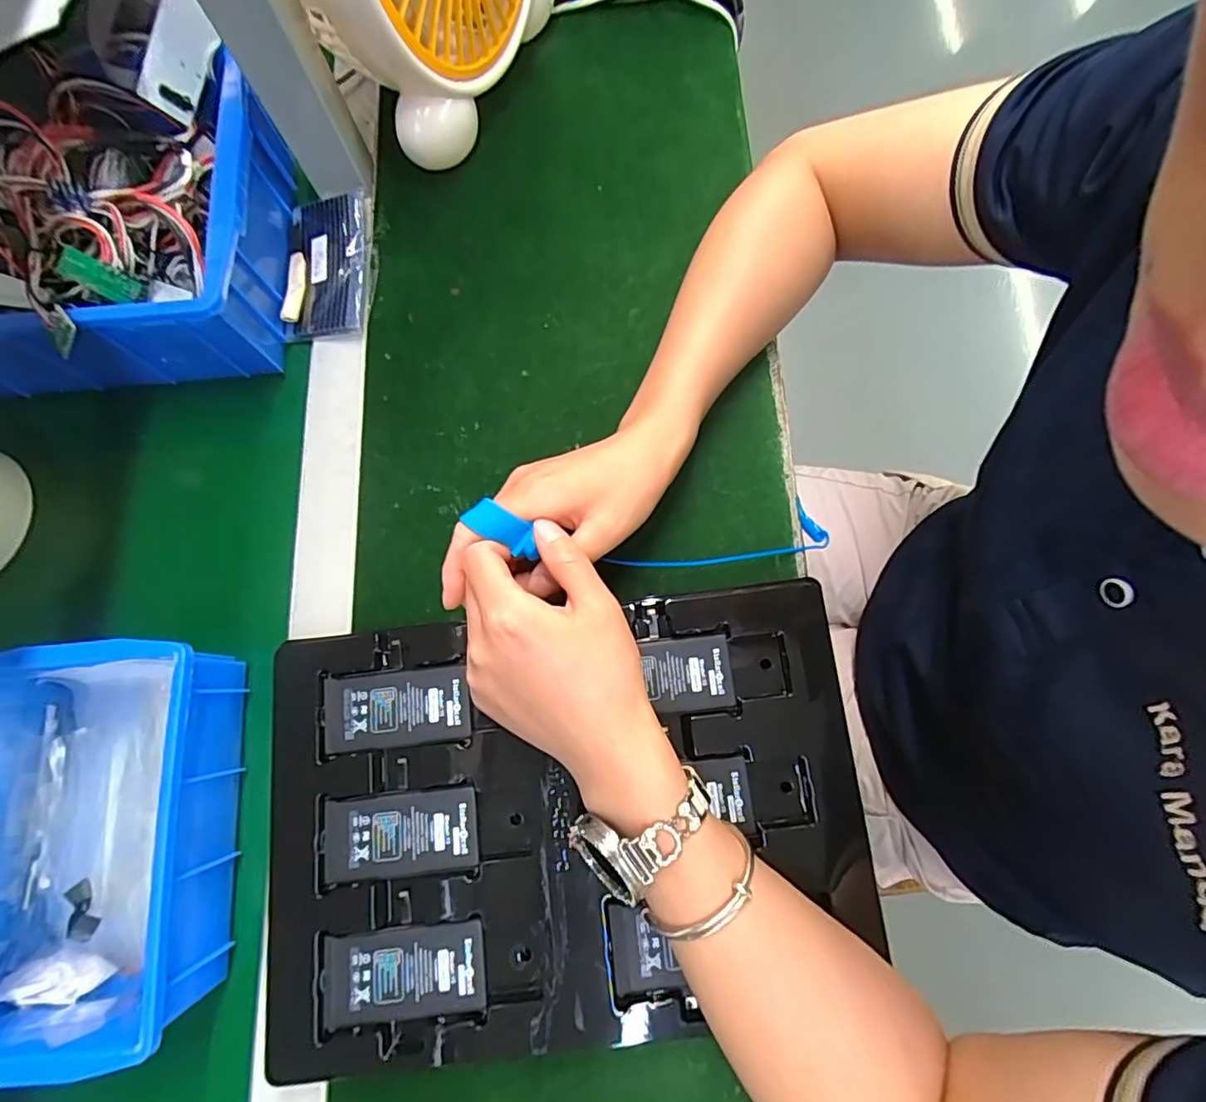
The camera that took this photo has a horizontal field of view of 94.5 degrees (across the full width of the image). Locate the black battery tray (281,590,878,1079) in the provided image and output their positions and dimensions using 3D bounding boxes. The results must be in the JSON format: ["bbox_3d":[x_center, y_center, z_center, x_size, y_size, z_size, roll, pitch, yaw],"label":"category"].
[{"bbox_3d":[-0.021,0.148,0.319,0.329,0.017,0.226,-7,77,1],"label":"black battery tray"}]

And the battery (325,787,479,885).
[{"bbox_3d":[-0.115,0.161,0.316,0.084,0.004,0.041,-7,76,0],"label":"battery"}]

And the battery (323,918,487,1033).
[{"bbox_3d":[-0.107,0.228,0.301,0.085,0.004,0.044,-7,76,0],"label":"battery"}]

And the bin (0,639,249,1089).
[{"bbox_3d":[-0.297,0.159,0.313,0.151,0.057,0.202,-5,76,0],"label":"bin"}]

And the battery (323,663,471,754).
[{"bbox_3d":[-0.123,0.093,0.331,0.086,0.004,0.044,-6,76,0],"label":"battery"}]

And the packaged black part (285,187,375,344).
[{"bbox_3d":[-0.206,-0.216,0.417,0.063,0.022,0.114,-4,76,1],"label":"packaged black part"}]

